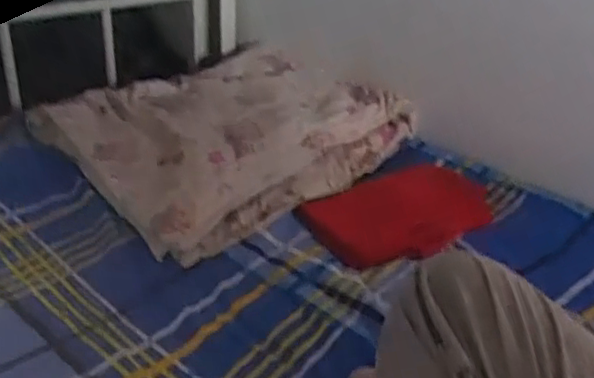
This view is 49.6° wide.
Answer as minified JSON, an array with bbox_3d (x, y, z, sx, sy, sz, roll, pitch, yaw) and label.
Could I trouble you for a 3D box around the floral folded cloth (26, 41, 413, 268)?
[{"bbox_3d":[-0.126,-0.122,1.073,0.510,0.098,0.472,-23,37,-40],"label":"floral folded cloth"}]

